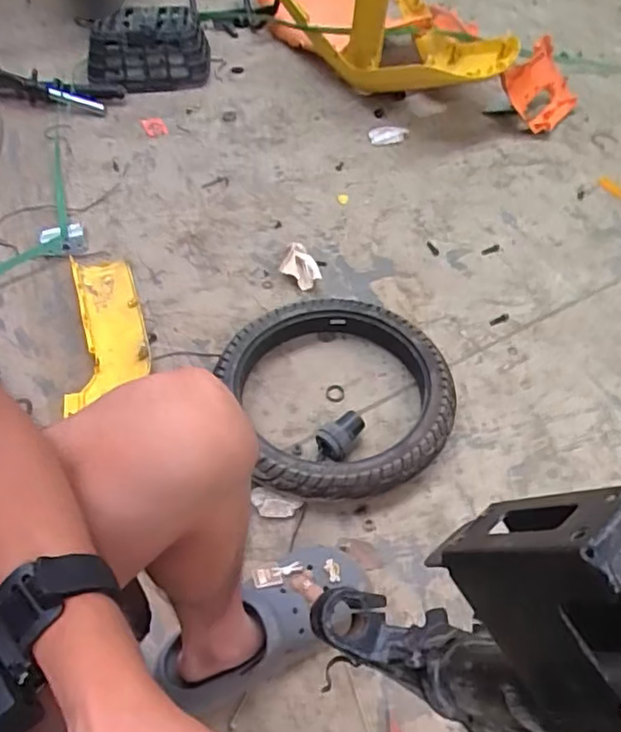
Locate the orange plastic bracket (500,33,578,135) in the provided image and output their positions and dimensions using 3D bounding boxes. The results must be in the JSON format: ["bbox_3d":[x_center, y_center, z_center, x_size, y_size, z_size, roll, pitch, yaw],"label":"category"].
[{"bbox_3d":[0.547,-0.662,1.424,0.211,0.184,0.041,-48,26,-20],"label":"orange plastic bracket"}]

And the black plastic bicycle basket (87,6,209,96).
[{"bbox_3d":[-0.387,-0.745,1.414,0.288,0.135,0.122,-10,52,-6],"label":"black plastic bicycle basket"}]

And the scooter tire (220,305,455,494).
[{"bbox_3d":[0.046,0.044,0.915,0.348,0.063,0.334,0,52,0],"label":"scooter tire"}]

